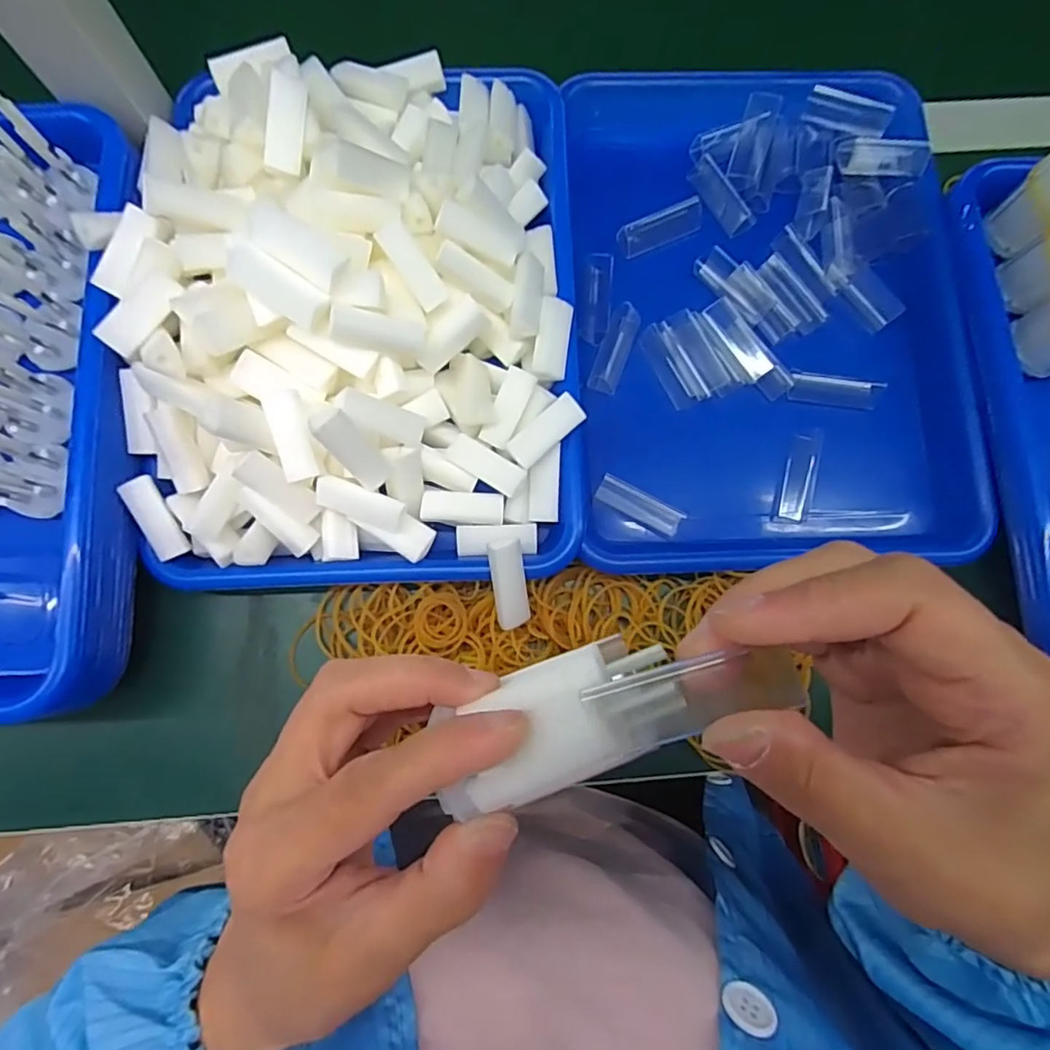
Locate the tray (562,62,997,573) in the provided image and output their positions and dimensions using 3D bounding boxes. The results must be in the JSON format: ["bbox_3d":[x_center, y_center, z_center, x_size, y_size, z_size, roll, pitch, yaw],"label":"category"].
[{"bbox_3d":[0.146,-0.135,0.366,0.226,0.043,0.317,-1,79,-1],"label":"tray"}]

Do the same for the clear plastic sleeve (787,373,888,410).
[{"bbox_3d":[0.195,-0.085,0.363,0.054,0.008,0.018,5,79,0],"label":"clear plastic sleeve"}]

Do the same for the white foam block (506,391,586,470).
[{"bbox_3d":[0.012,-0.052,0.321,0.045,0.006,0.019,-40,82,11],"label":"white foam block"}]

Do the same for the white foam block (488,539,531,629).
[{"bbox_3d":[-0.008,0.031,0.308,0.017,0.010,0.048,-8,96,-3],"label":"white foam block"}]

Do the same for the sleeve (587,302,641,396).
[{"bbox_3d":[0.058,-0.112,0.365,0.018,0.011,0.058,21,79,3],"label":"sleeve"}]

